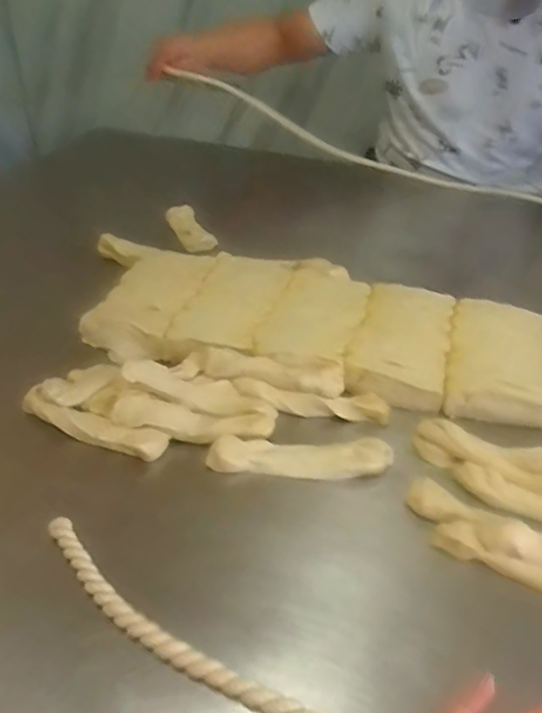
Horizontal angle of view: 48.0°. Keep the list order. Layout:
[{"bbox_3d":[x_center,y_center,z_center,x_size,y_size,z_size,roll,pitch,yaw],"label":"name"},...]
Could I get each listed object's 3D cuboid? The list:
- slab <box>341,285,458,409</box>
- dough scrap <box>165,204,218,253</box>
[{"bbox_3d":[0.151,-0.019,0.701,0.103,0.030,0.178,12,40,12],"label":"slab"},{"bbox_3d":[-0.124,-0.194,0.902,0.052,0.022,0.116,-15,42,-20],"label":"dough scrap"}]

